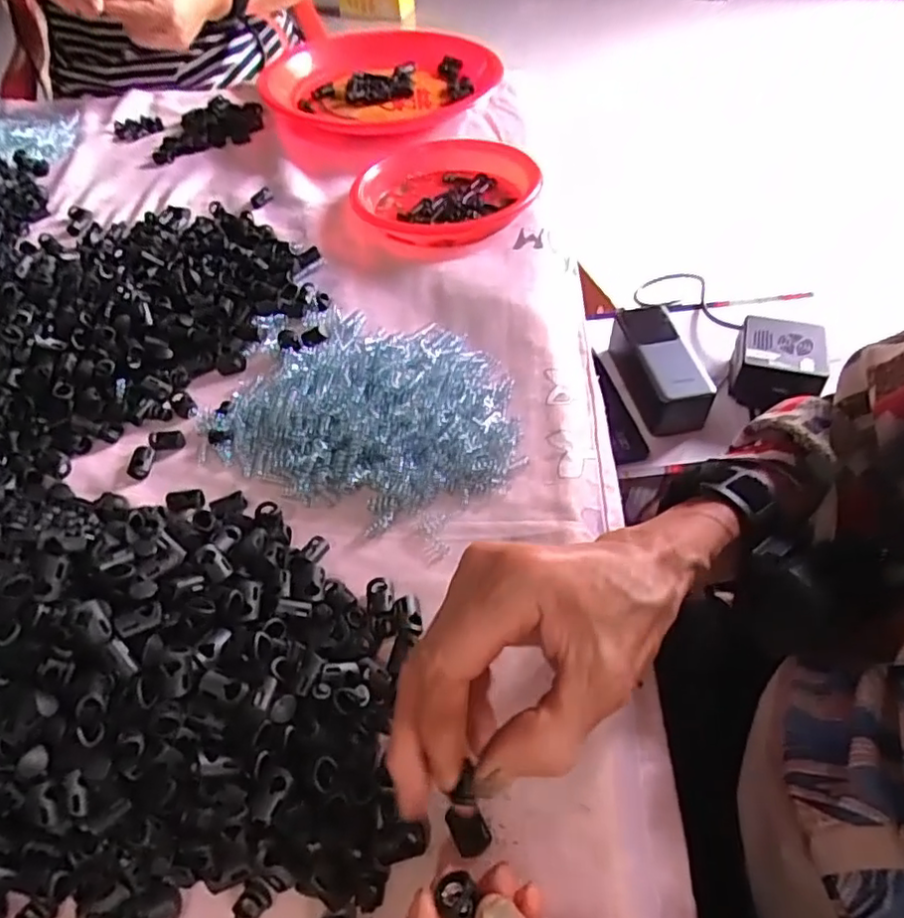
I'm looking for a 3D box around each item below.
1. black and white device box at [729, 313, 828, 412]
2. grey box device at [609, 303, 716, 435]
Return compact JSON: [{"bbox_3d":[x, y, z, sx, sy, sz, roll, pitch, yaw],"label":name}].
[{"bbox_3d":[0.311,-0.091,0.597,0.075,0.046,0.085,14,53,14],"label":"black and white device box"},{"bbox_3d":[0.195,-0.090,0.611,0.056,0.058,0.141,-11,51,-6],"label":"grey box device"}]

